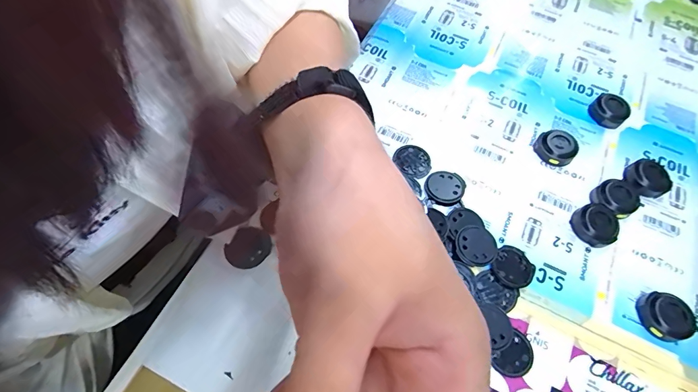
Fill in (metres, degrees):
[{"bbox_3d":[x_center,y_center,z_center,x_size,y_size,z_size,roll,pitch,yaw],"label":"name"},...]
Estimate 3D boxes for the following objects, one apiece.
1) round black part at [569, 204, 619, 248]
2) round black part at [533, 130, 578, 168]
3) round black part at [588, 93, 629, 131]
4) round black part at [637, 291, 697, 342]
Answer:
[{"bbox_3d":[0.182,0.022,0.280,0.027,0.012,0.030,-21,65,-12],"label":"round black part"},{"bbox_3d":[0.170,-0.039,0.311,0.028,0.014,0.029,1,62,-1],"label":"round black part"},{"bbox_3d":[0.223,-0.073,0.328,0.028,0.017,0.028,1,62,-1],"label":"round black part"},{"bbox_3d":[0.208,0.080,0.251,0.026,0.013,0.030,-7,63,-6],"label":"round black part"}]

